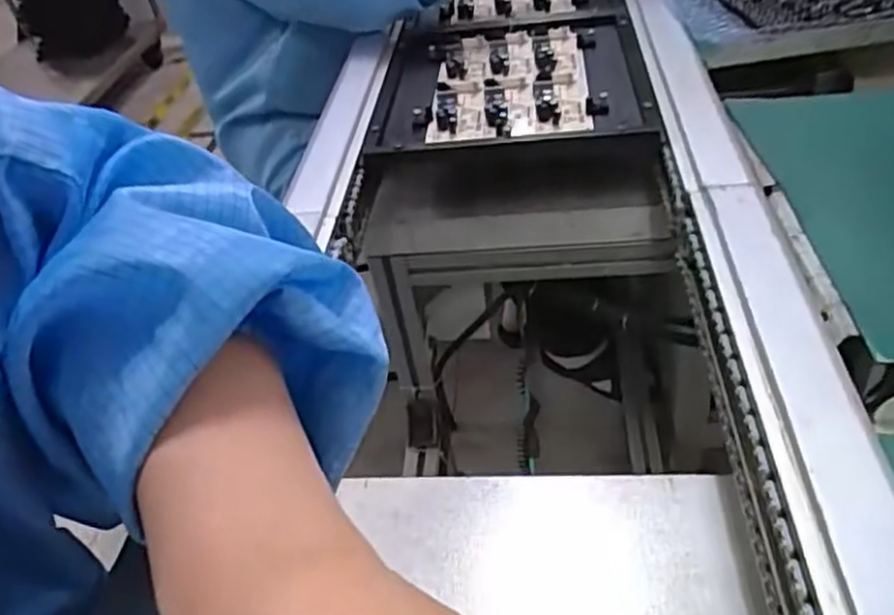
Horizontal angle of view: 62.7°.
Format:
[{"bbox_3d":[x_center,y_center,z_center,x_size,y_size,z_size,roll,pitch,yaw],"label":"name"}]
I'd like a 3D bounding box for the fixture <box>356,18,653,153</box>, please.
[{"bbox_3d":[0.054,-0.214,0.686,0.233,0.018,0.260,-3,39,5],"label":"fixture"}]

